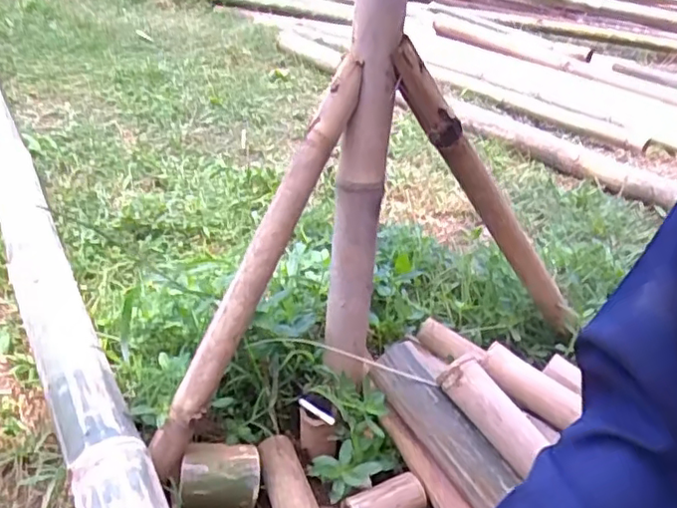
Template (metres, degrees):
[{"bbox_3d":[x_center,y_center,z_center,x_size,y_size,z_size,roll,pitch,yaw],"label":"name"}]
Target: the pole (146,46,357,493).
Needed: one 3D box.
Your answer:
[{"bbox_3d":[-0.088,0.015,0.673,0.032,0.489,0.041,31,7,39],"label":"pole"}]

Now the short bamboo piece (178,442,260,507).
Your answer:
[{"bbox_3d":[-0.141,0.262,0.725,0.097,0.066,0.069,-4,29,-17],"label":"short bamboo piece"}]

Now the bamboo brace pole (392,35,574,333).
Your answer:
[{"bbox_3d":[0.201,-0.058,0.798,0.042,0.524,0.035,-41,36,2],"label":"bamboo brace pole"}]

